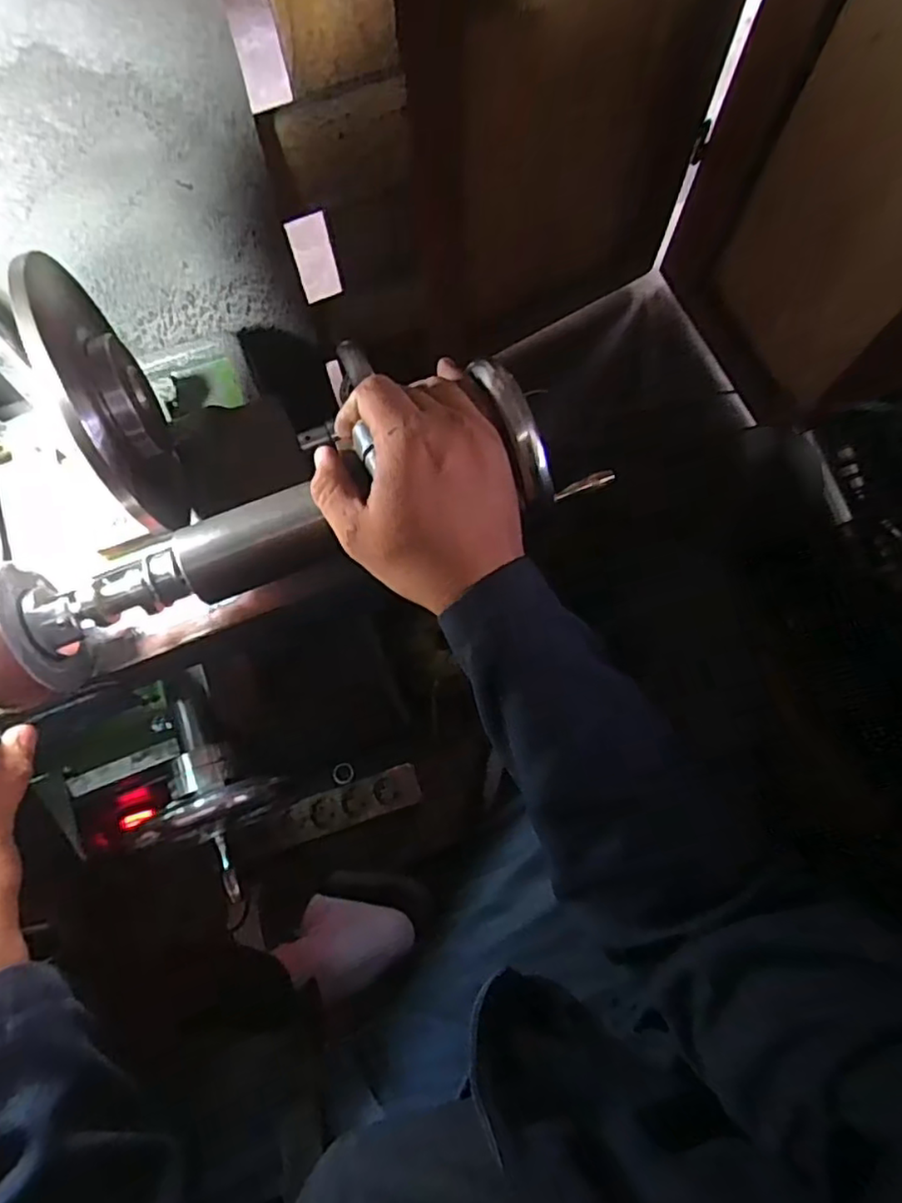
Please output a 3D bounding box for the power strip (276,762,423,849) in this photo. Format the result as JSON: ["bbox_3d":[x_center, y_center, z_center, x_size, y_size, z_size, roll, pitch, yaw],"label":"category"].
[{"bbox_3d":[-0.137,0.279,0.875,0.192,0.034,0.055,-19,74,-5],"label":"power strip"}]

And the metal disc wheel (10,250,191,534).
[{"bbox_3d":[-0.204,-0.122,0.394,0.025,0.159,0.147,-18,74,-4],"label":"metal disc wheel"}]

